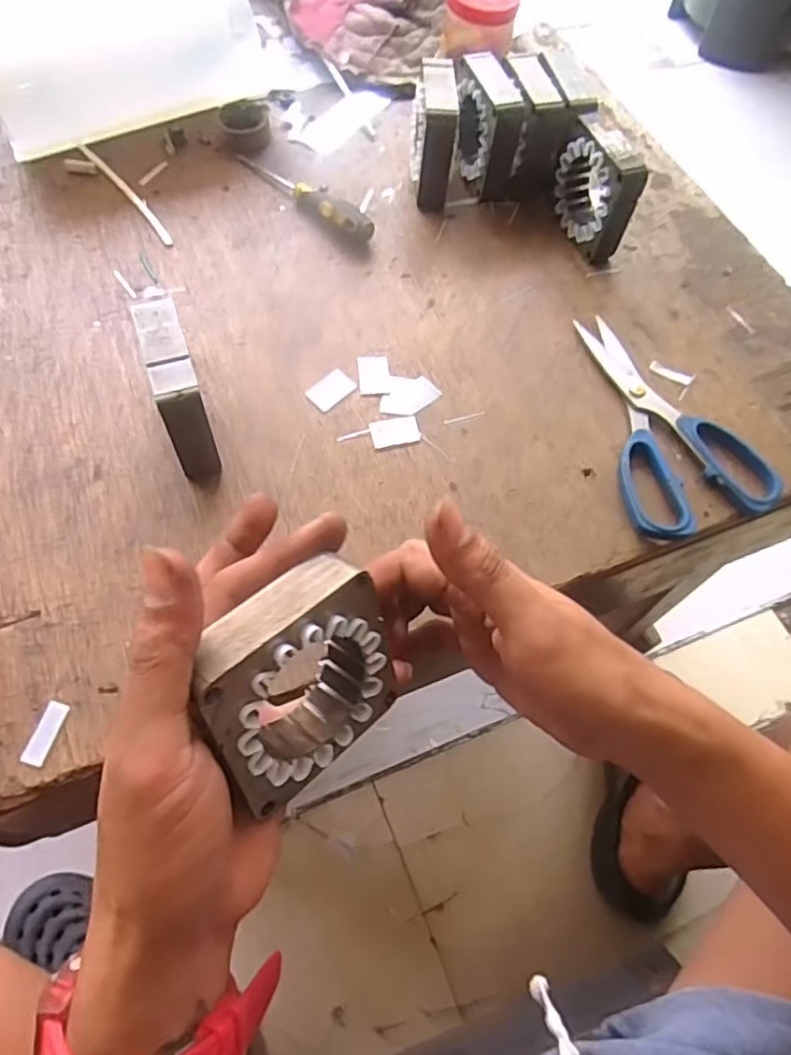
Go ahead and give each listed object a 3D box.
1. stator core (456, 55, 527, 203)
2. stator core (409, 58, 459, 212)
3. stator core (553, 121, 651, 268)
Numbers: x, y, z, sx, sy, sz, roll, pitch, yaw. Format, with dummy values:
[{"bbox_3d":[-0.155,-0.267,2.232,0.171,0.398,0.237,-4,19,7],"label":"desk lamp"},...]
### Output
[{"bbox_3d":[0.069,-0.309,0.504,0.031,0.068,0.069,-13,65,-10],"label":"stator core"},{"bbox_3d":[0.027,-0.301,0.498,0.029,0.074,0.076,2,63,-3],"label":"stator core"},{"bbox_3d":[0.145,-0.249,0.477,0.022,0.071,0.077,-17,66,-12],"label":"stator core"}]

